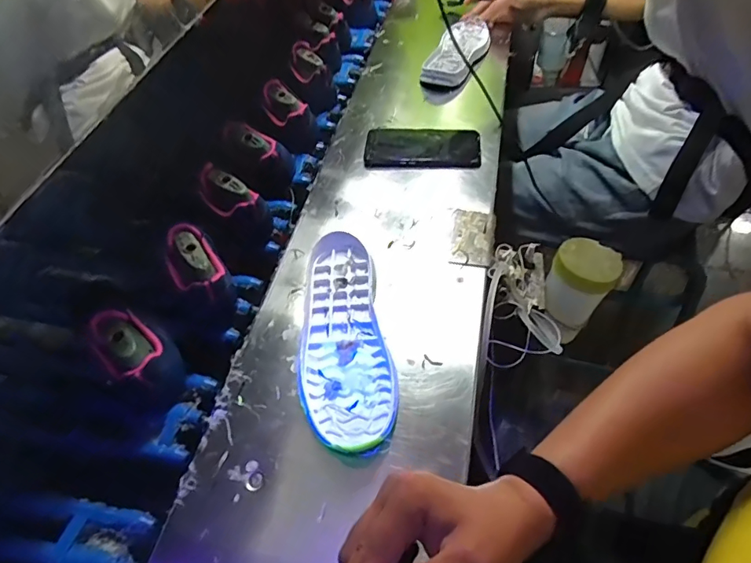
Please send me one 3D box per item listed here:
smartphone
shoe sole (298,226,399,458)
[{"bbox_3d":[0.067,-0.190,0.682,0.158,0.015,0.075,3,61,2],"label":"smartphone"},{"bbox_3d":[-0.036,0.052,0.498,0.088,0.024,0.242,-7,49,-5],"label":"shoe sole"}]

